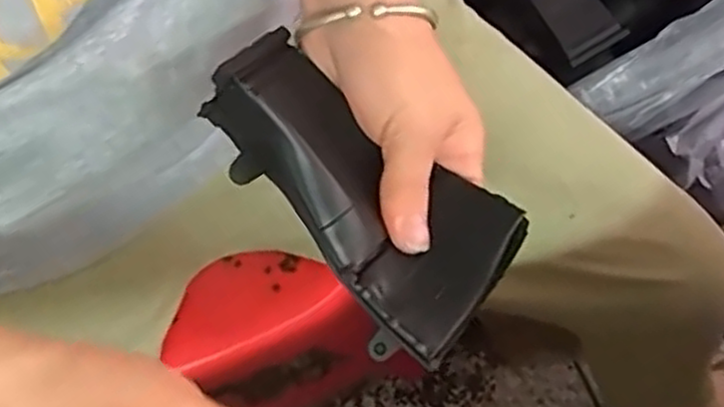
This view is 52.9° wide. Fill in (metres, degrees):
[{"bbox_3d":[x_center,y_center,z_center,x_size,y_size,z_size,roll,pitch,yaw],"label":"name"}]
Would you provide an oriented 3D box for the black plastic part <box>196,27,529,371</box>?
[{"bbox_3d":[-0.001,-0.007,0.297,0.138,0.030,0.076,45,80,-3],"label":"black plastic part"}]

